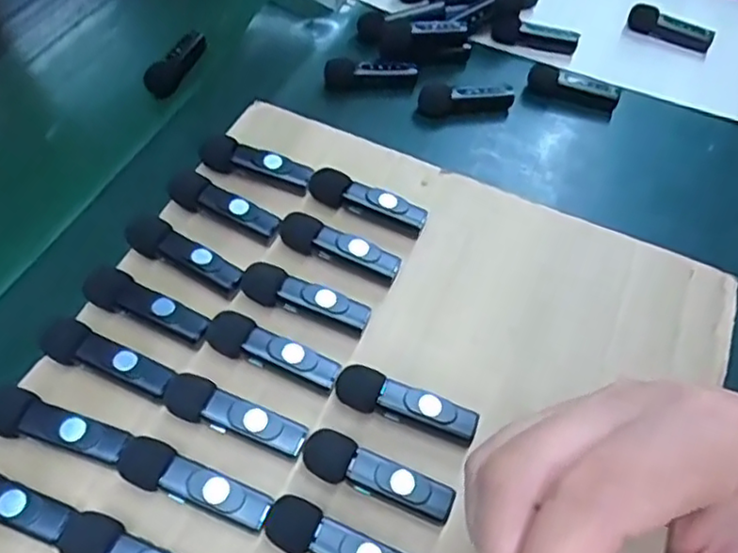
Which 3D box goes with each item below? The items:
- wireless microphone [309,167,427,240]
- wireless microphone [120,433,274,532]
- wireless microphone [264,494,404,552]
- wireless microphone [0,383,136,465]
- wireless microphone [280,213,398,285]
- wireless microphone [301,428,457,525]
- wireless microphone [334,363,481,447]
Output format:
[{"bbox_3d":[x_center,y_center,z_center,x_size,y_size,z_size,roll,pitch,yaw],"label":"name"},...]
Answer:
[{"bbox_3d":[-0.001,-0.040,0.349,0.064,0.018,0.014,20,56,12],"label":"wireless microphone"},{"bbox_3d":[-0.071,0.084,0.260,0.063,0.010,0.018,21,57,12],"label":"wireless microphone"},{"bbox_3d":[-0.010,0.109,0.254,0.064,0.013,0.019,22,57,13],"label":"wireless microphone"},{"bbox_3d":[-0.131,0.064,0.269,0.060,0.016,0.019,16,56,9],"label":"wireless microphone"},{"bbox_3d":[-0.015,-0.015,0.329,0.062,0.013,0.015,21,57,12],"label":"wireless microphone"},{"bbox_3d":[0.003,0.085,0.270,0.064,0.014,0.019,22,57,13],"label":"wireless microphone"},{"bbox_3d":[0.016,0.059,0.289,0.064,0.016,0.018,19,56,11],"label":"wireless microphone"}]

